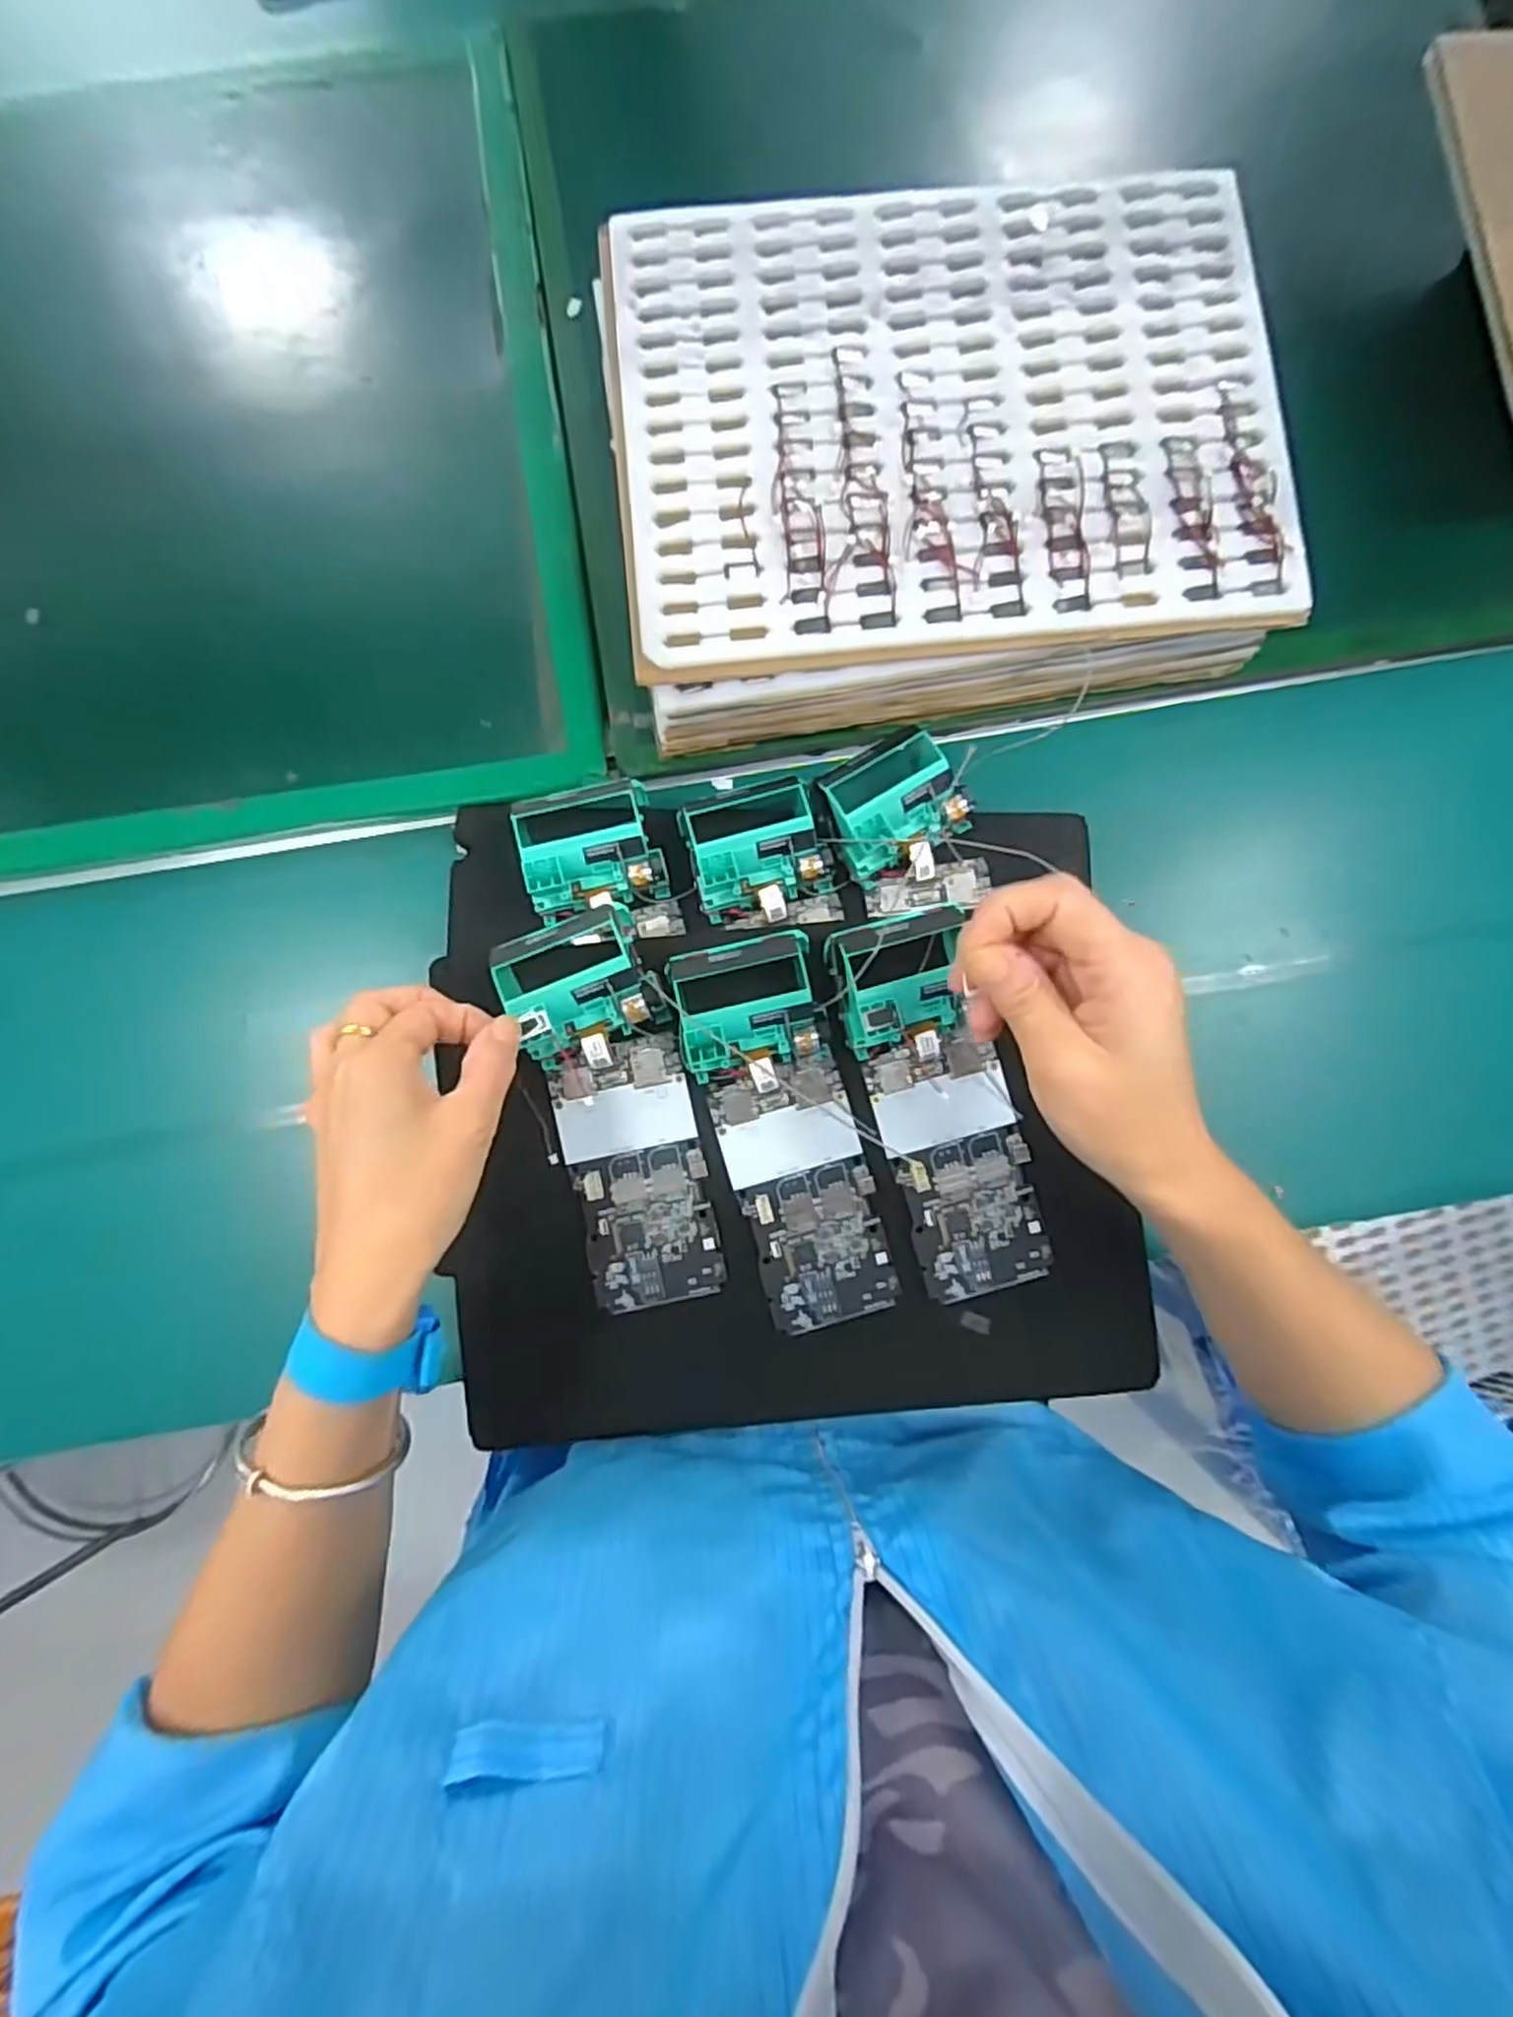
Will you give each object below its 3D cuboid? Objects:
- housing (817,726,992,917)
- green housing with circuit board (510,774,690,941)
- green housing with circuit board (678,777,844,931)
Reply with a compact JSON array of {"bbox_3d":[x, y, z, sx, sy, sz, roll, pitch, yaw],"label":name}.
[{"bbox_3d":[0.078,-0.092,0.403,0.067,0.033,0.089,-29,84,-3],"label":"housing"},{"bbox_3d":[-0.081,-0.076,0.401,0.071,0.038,0.078,-11,83,-1],"label":"green housing with circuit board"},{"bbox_3d":[0.003,-0.078,0.402,0.073,0.033,0.069,-12,83,-1],"label":"green housing with circuit board"}]

